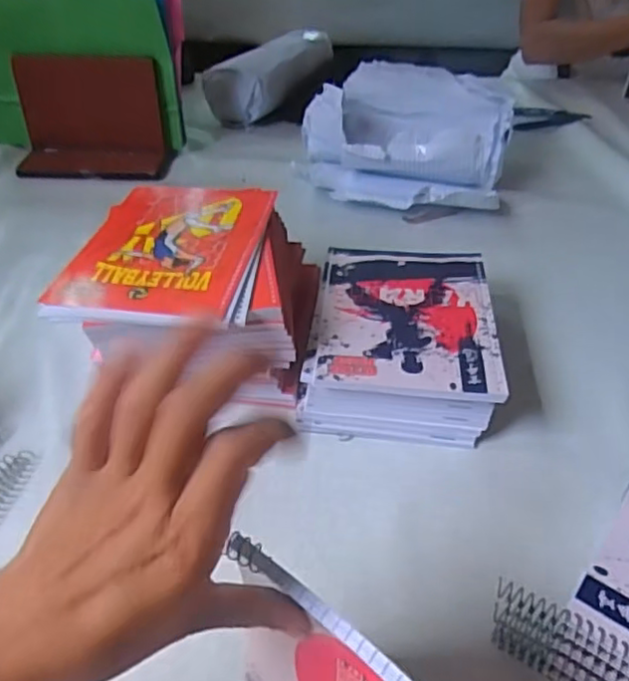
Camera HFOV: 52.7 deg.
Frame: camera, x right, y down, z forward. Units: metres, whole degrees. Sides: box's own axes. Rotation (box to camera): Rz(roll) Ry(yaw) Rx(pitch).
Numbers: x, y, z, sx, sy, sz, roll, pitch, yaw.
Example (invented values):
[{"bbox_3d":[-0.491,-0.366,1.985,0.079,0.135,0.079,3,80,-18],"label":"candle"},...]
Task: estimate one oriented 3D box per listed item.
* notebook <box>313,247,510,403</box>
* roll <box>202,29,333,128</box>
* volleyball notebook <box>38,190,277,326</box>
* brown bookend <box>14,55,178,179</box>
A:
[{"bbox_3d":[0.081,-0.026,0.561,0.147,0.008,0.202,3,40,4],"label":"notebook"},{"bbox_3d":[-0.072,-0.449,1.069,0.105,0.089,0.254,19,44,21],"label":"roll"},{"bbox_3d":[-0.121,-0.082,0.542,0.148,0.007,0.209,4,41,5],"label":"volleyball notebook"},{"bbox_3d":[-0.304,-0.298,0.861,0.198,0.132,0.087,-2,40,-2],"label":"brown bookend"}]

